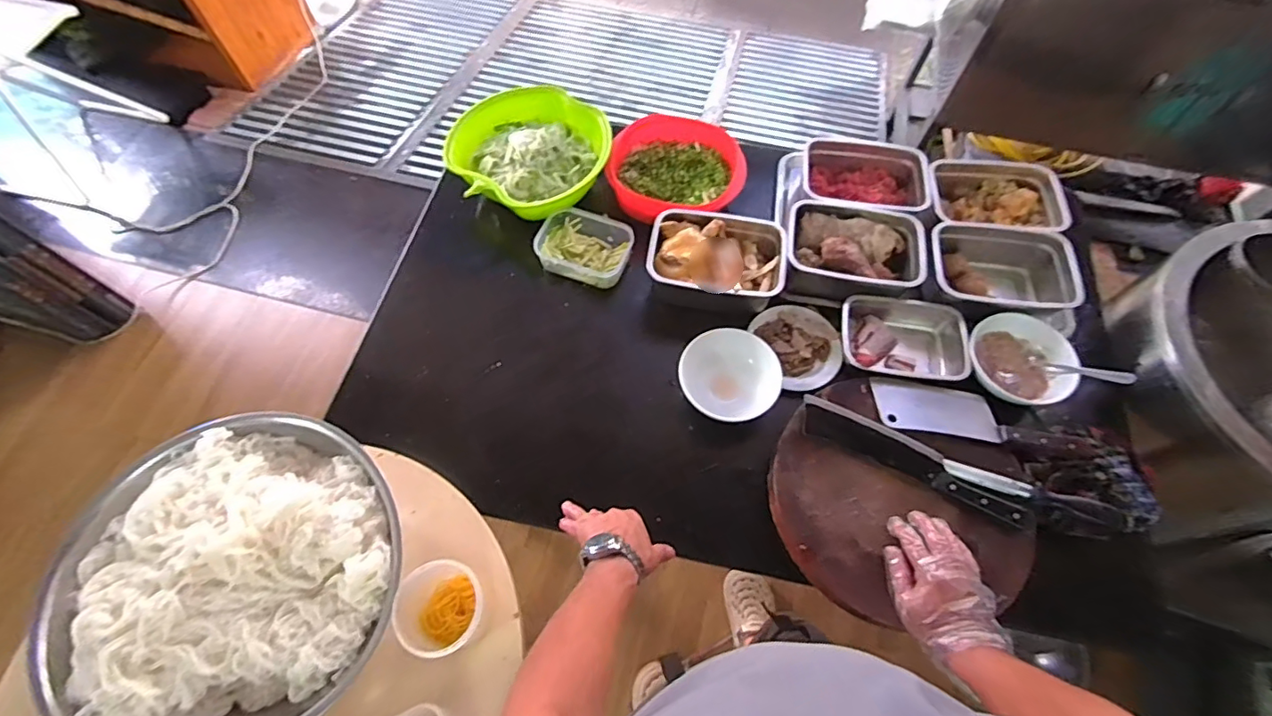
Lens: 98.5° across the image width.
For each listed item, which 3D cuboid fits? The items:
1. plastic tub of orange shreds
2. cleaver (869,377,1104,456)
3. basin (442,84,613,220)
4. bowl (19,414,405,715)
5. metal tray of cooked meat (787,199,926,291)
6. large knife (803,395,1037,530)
[{"bbox_3d":[-0.213,0.281,0.620,0.092,0.087,0.088,0,63,0],"label":"plastic tub of orange shreds"},{"bbox_3d":[0.505,0.082,0.782,0.312,0.014,0.082,9,64,4],"label":"cleaver"},{"bbox_3d":[-0.187,-0.376,0.985,0.250,0.098,0.270,24,66,11],"label":"basin"},{"bbox_3d":[-0.457,0.241,0.626,0.345,0.096,0.349,0,63,0],"label":"bowl"},{"bbox_3d":[0.355,-0.178,0.907,0.216,0.063,0.152,11,64,5],"label":"metal tray of cooked meat"},{"bbox_3d":[0.379,0.138,0.753,0.307,0.021,0.061,25,66,11],"label":"large knife"}]

